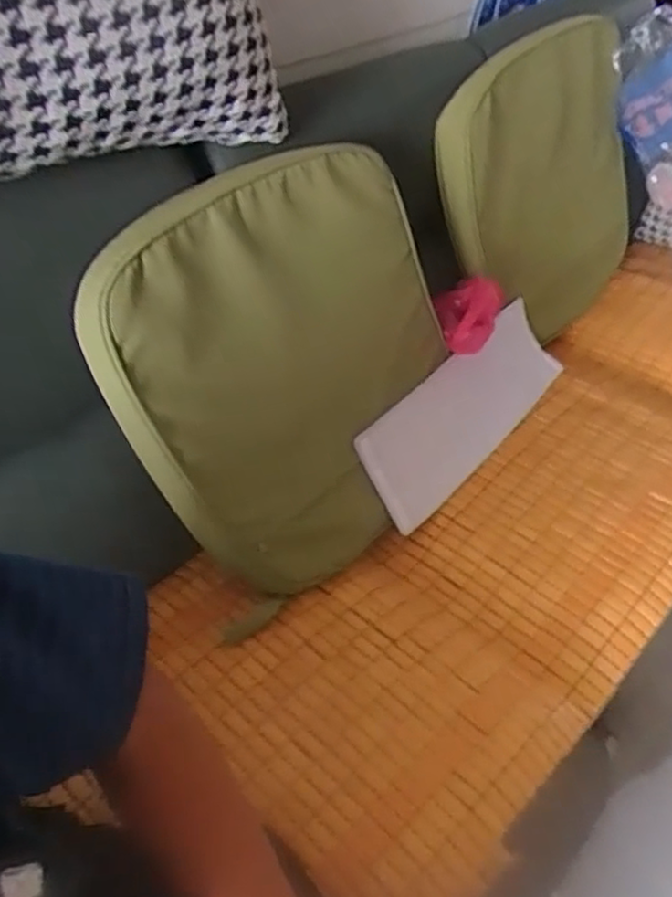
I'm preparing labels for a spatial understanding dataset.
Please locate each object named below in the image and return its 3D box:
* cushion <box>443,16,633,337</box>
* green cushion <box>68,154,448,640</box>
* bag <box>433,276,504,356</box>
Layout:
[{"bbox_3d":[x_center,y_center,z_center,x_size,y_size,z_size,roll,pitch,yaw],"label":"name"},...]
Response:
[{"bbox_3d":[0.350,-0.415,1.119,0.377,0.457,0.080,-32,35,-14],"label":"cushion"},{"bbox_3d":[-0.031,-0.090,0.830,0.471,0.477,0.064,-35,25,-32],"label":"green cushion"},{"bbox_3d":[0.190,-0.190,0.971,0.081,0.067,0.116,-4,44,-4],"label":"bag"}]

